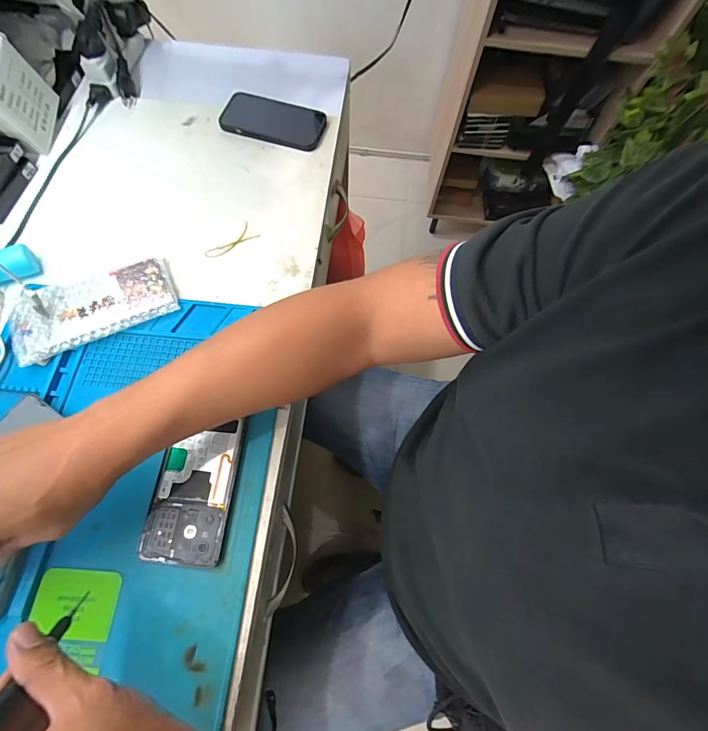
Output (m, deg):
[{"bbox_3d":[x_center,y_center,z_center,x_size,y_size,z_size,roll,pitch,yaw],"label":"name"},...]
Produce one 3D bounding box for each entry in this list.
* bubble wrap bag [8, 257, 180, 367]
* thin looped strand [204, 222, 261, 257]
[{"bbox_3d":[-0.296,-0.068,0.435,0.174,0.016,0.095,-16,73,-10],"label":"bubble wrap bag"},{"bbox_3d":[-0.161,-0.161,0.495,0.071,0.006,0.034,-35,74,-14],"label":"thin looped strand"}]

